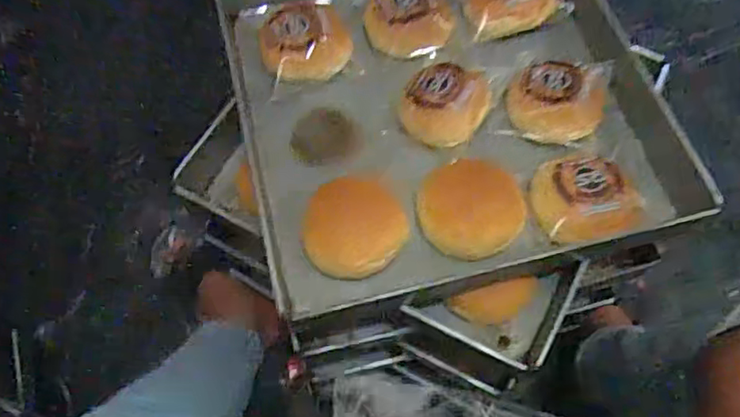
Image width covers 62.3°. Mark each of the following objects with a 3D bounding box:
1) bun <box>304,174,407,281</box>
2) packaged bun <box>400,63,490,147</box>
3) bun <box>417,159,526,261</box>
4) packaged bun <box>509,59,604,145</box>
[{"bbox_3d":[-0.014,0.019,0.597,0.097,0.034,0.093,0,64,1],"label":"bun"},{"bbox_3d":[0.073,-0.105,0.633,0.084,0.042,0.087,27,67,13],"label":"packaged bun"},{"bbox_3d":[0.097,0.001,0.588,0.097,0.041,0.081,-3,64,-1],"label":"bun"},{"bbox_3d":[0.193,-0.109,0.639,0.096,0.047,0.095,0,64,1],"label":"packaged bun"}]

